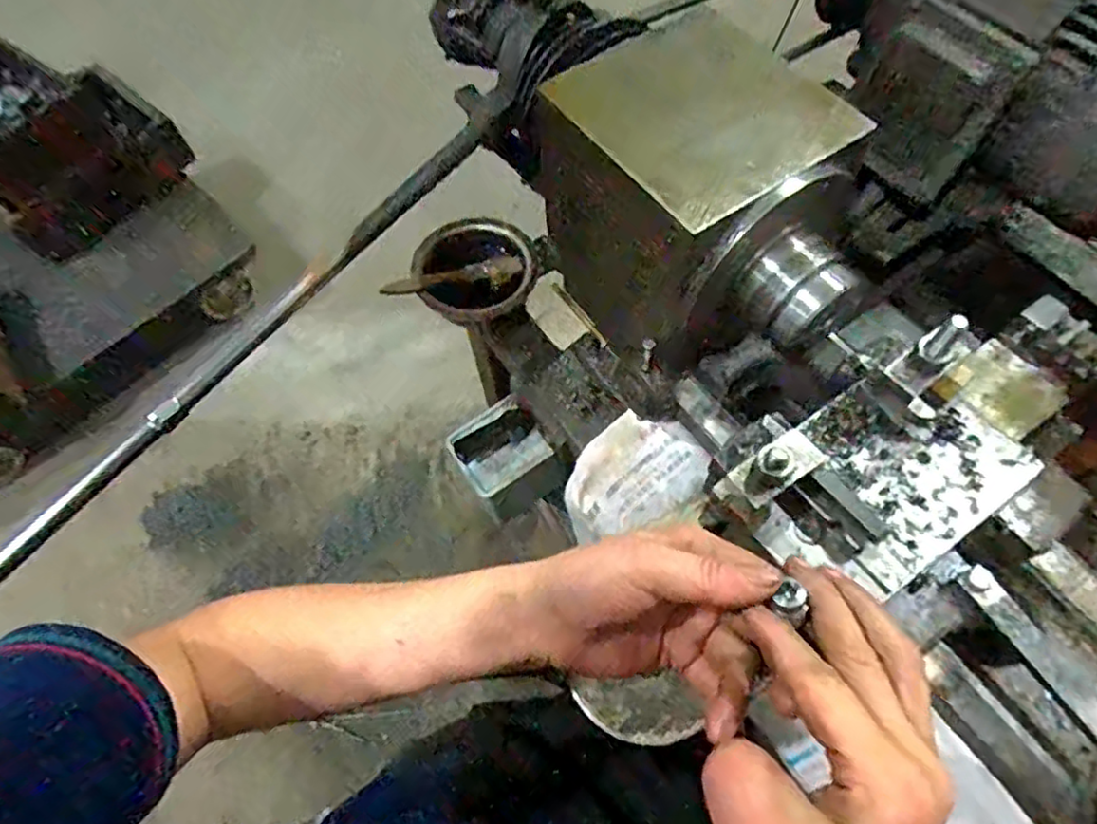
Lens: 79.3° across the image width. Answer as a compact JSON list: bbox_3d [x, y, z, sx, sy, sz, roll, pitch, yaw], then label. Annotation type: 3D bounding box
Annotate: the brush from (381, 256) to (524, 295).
[{"bbox_3d":[-0.100,-0.140,0.701,0.145,0.023,0.021,-15,62,-5],"label":"brush"}]

